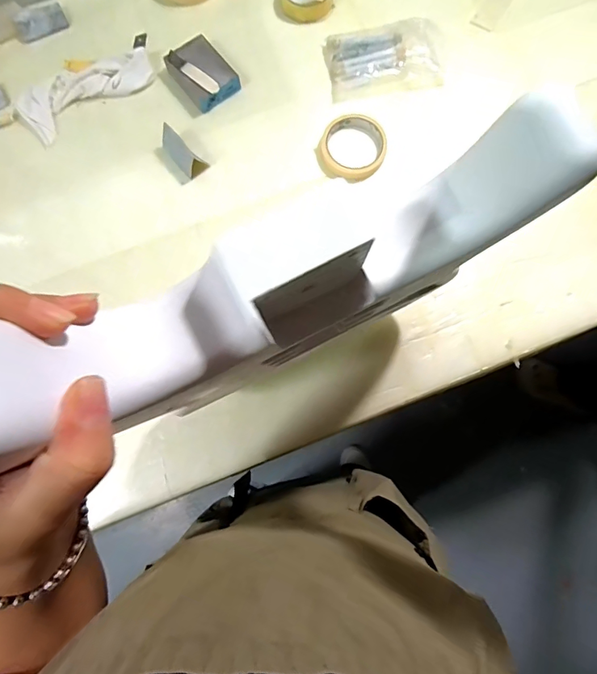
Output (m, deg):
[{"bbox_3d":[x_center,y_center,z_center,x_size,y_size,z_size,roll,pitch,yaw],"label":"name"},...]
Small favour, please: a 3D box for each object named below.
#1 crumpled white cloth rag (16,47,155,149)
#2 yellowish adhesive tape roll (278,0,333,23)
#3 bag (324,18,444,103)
[{"bbox_3d":[-0.306,-0.359,0.619,0.194,0.013,0.086,-35,79,-7],"label":"crumpled white cloth rag"},{"bbox_3d":[0.015,-0.524,0.654,0.078,0.022,0.082,0,77,1],"label":"yellowish adhesive tape roll"},{"bbox_3d":[0.127,-0.404,0.627,0.163,0.021,0.123,-9,77,-2],"label":"bag"}]

